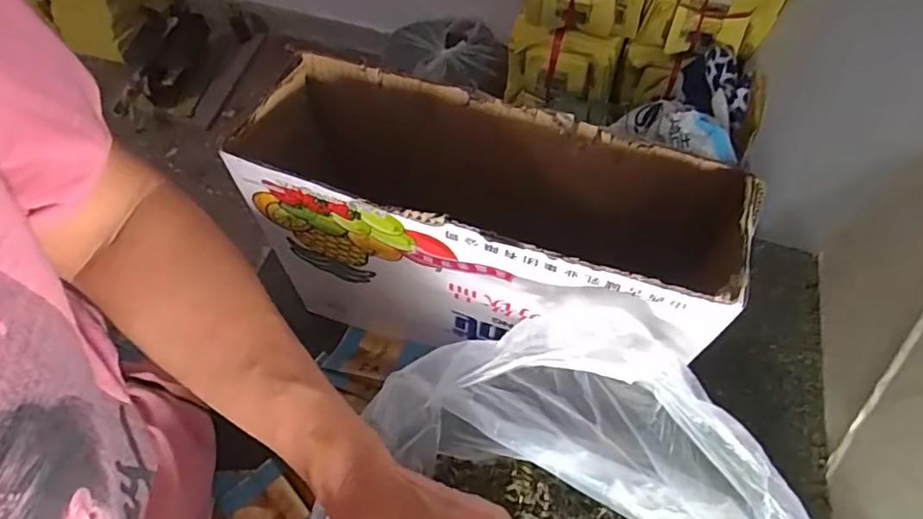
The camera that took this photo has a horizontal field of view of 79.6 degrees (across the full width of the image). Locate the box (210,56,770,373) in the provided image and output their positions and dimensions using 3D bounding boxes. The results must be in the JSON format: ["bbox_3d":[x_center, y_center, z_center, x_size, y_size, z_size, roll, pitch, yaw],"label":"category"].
[{"bbox_3d":[0.016,-0.010,0.458,0.337,0.217,0.113,18,60,9],"label":"box"}]

